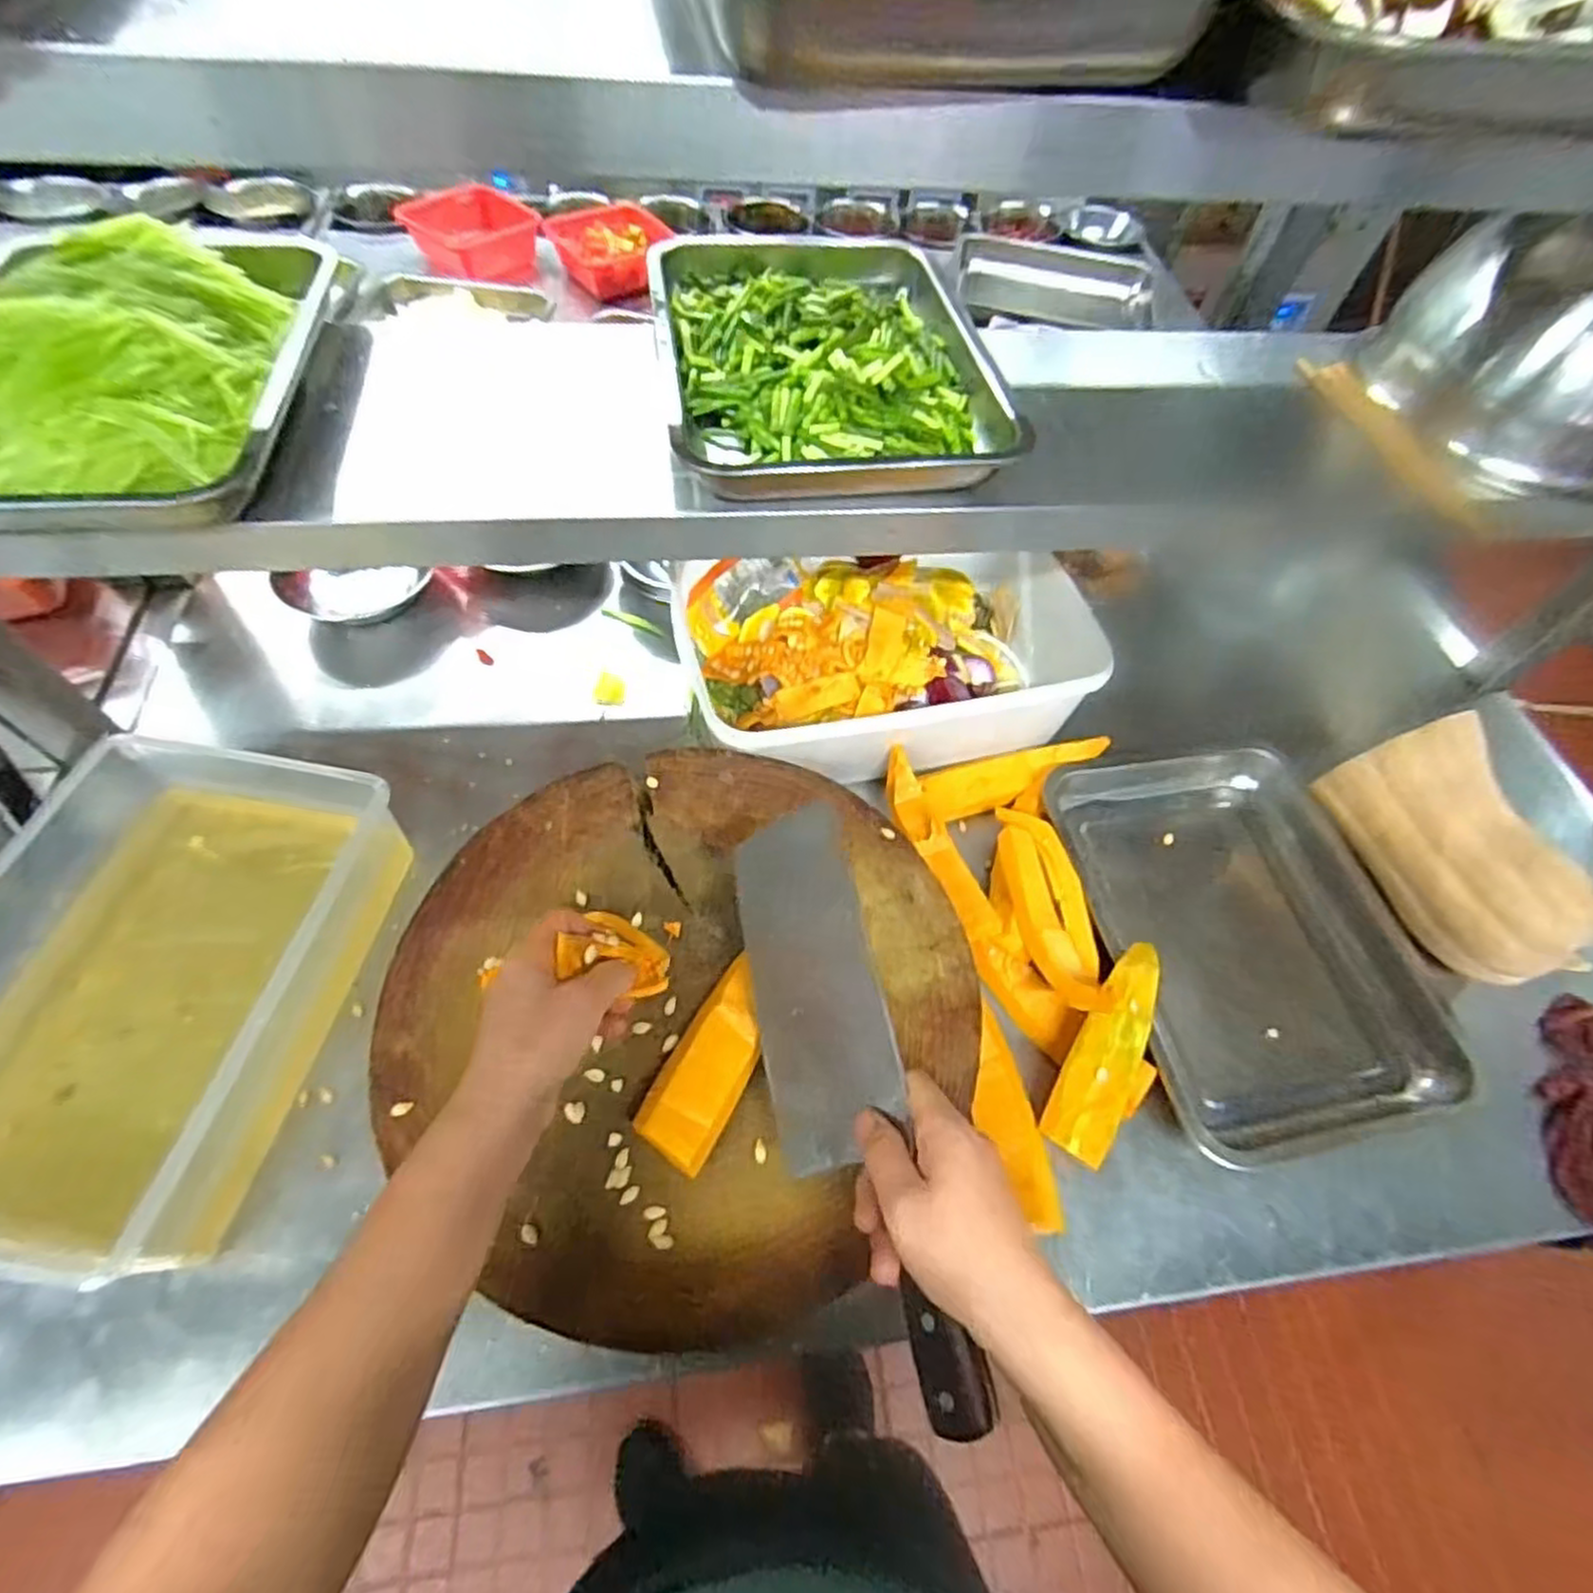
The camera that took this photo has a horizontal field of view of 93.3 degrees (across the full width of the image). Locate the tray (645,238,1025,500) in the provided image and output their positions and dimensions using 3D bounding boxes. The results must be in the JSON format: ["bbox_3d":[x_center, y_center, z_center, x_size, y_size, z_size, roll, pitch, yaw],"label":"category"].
[{"bbox_3d":[0.018,-0.385,0.629,0.246,0.060,0.345,-6,59,-9],"label":"tray"}]

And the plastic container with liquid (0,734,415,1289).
[{"bbox_3d":[-0.457,0.123,0.530,0.252,0.101,0.345,11,58,2],"label":"plastic container with liquid"}]

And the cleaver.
[{"bbox_3d":[0.018,0.158,0.420,0.089,0.014,0.312,-31,59,29],"label":"cleaver"}]

